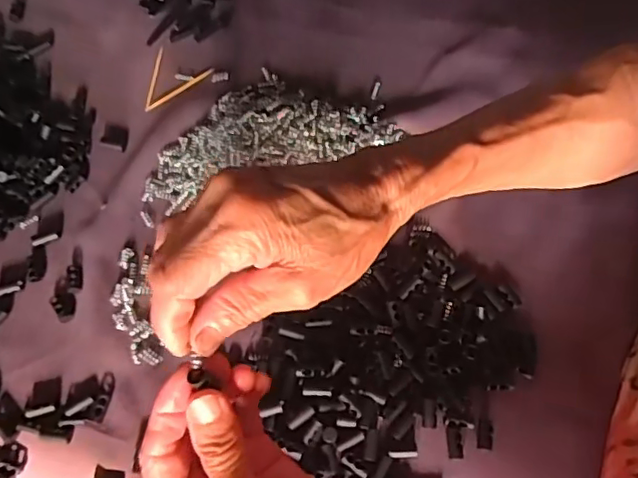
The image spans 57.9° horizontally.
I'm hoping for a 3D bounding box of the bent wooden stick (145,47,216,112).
[{"bbox_3d":[-0.117,-0.122,0.451,0.048,0.004,0.054,25,70,10],"label":"bent wooden stick"}]

